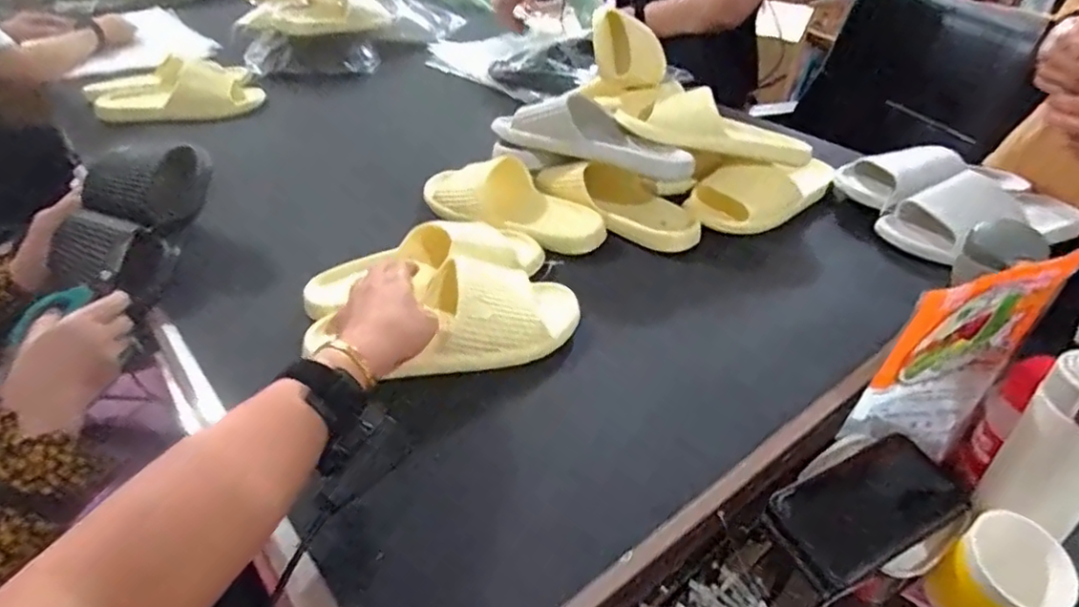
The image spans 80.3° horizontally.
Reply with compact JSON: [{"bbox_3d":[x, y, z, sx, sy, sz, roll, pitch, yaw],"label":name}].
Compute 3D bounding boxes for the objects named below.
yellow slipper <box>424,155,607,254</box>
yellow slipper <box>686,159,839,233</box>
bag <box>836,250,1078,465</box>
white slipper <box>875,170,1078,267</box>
[{"bbox_3d":[-0.035,-0.124,0.781,0.238,0.067,0.090,21,42,25],"label":"yellow slipper"},{"bbox_3d":[0.286,-0.147,0.825,0.231,0.065,0.093,-24,43,-29],"label":"yellow slipper"},{"bbox_3d":[0.363,0.054,0.550,0.176,0.191,0.028,-11,38,-15],"label":"bag"},{"bbox_3d":[0.541,-0.112,0.765,0.246,0.071,0.095,-11,39,-15],"label":"white slipper"}]

